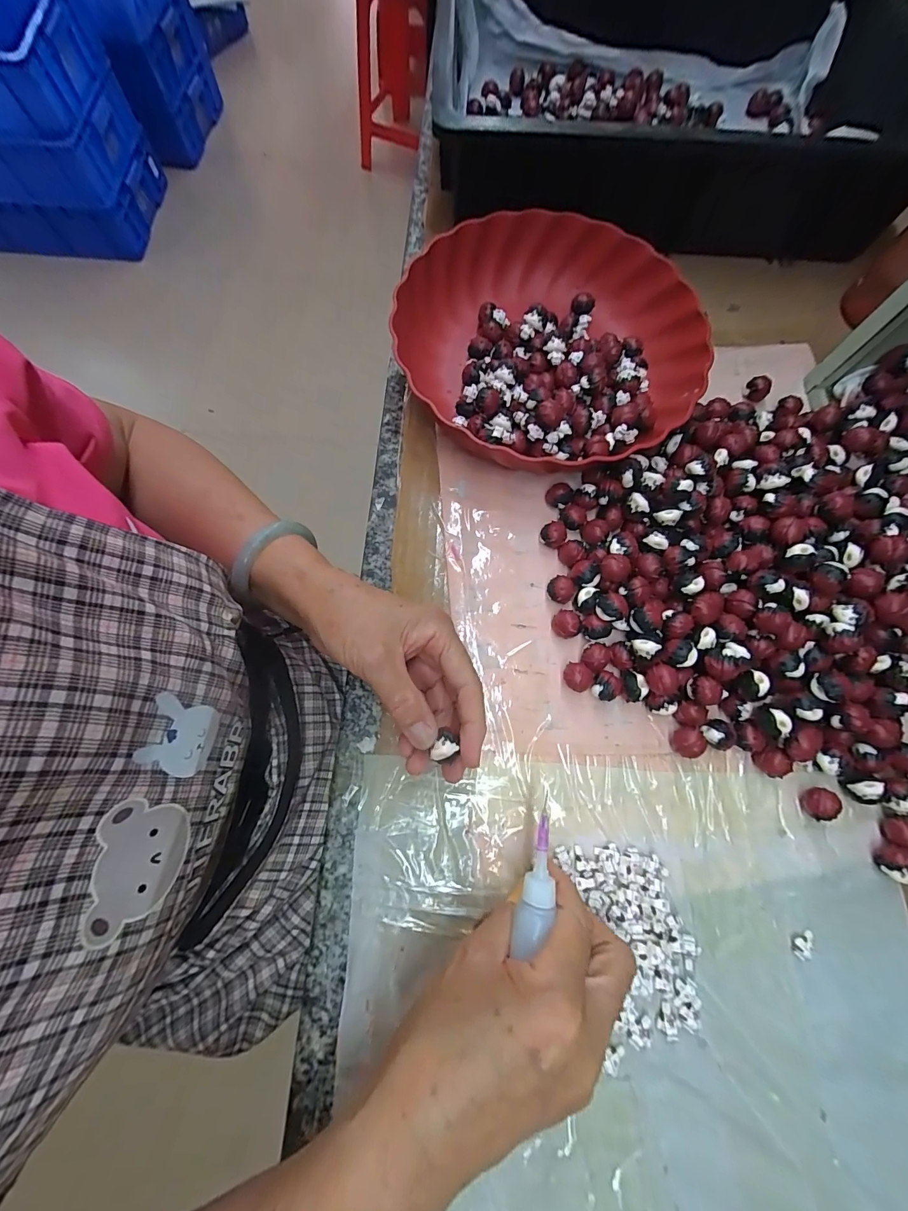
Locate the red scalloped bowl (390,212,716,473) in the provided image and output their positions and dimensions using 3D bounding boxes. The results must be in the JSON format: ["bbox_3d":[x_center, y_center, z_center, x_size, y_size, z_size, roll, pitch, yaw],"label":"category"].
[{"bbox_3d":[0.079,-0.216,0.339,0.233,0.046,0.241,-26,77,-8],"label":"red scalloped bowl"}]

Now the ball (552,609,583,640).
[{"bbox_3d":[0.080,0.013,0.293,0.019,0.018,0.017,30,76,7],"label":"ball"}]

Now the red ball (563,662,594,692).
[{"bbox_3d":[0.084,0.050,0.282,0.018,0.018,0.019,0,74,-1],"label":"red ball"}]

